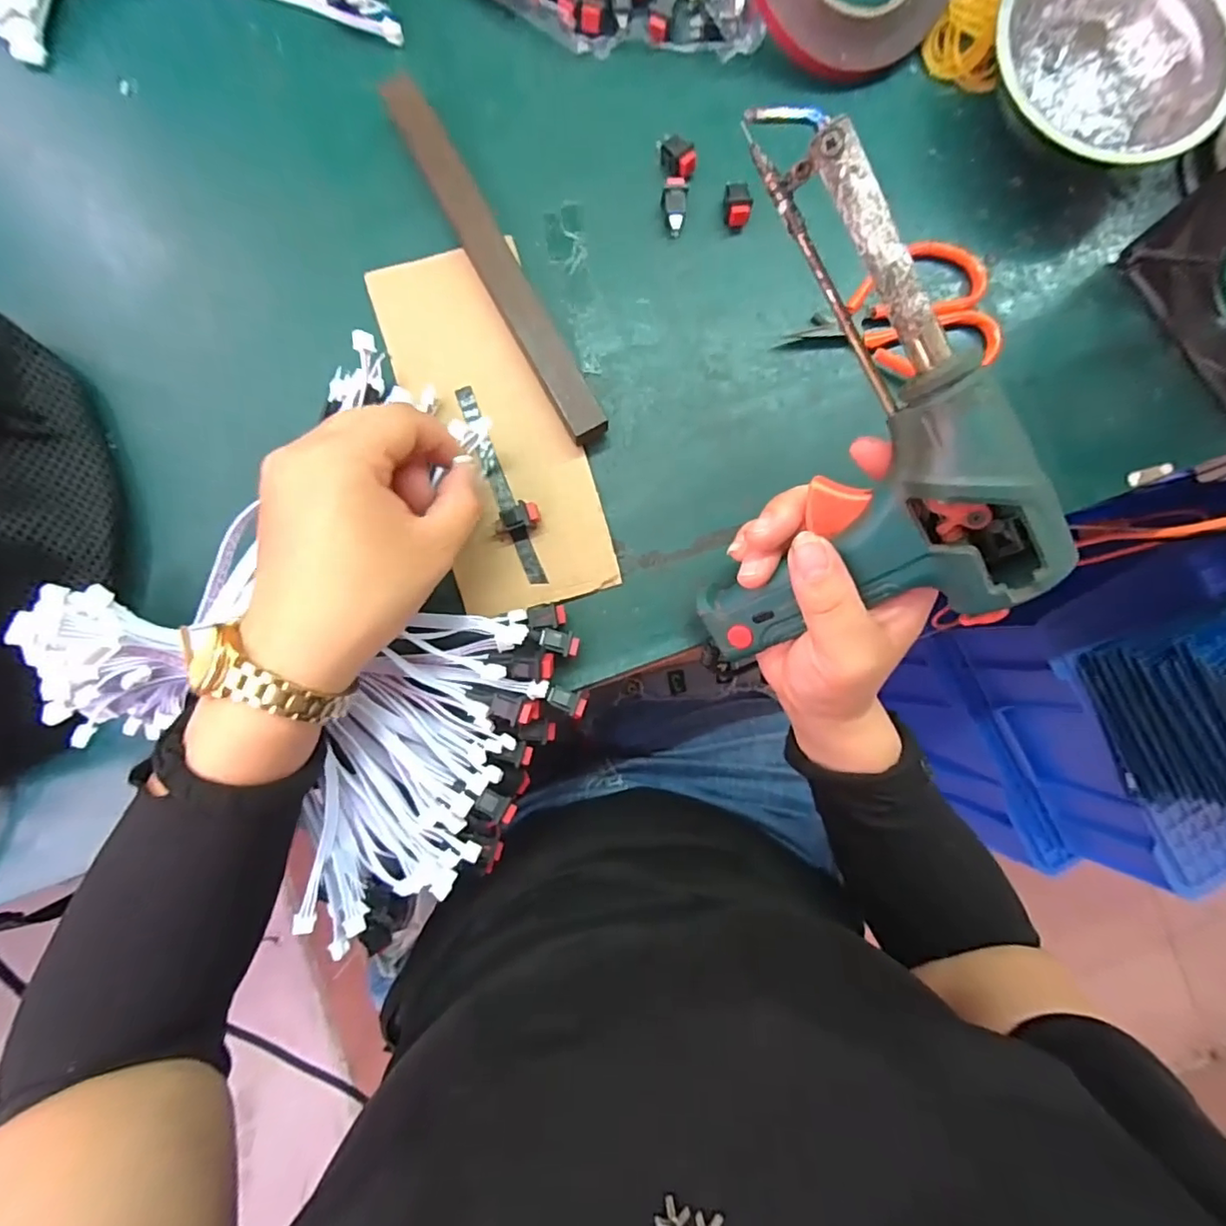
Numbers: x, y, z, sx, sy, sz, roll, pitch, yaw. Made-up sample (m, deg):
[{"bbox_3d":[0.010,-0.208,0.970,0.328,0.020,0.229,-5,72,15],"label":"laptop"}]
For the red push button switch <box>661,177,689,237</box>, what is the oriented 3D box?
[{"bbox_3d":[0.033,-0.221,0.307,0.014,0.009,0.028,-2,109,-2],"label":"red push button switch"}]

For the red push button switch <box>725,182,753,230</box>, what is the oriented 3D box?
[{"bbox_3d":[0.068,-0.222,0.309,0.014,0.010,0.021,-3,87,-2],"label":"red push button switch"}]

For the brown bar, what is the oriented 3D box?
[{"bbox_3d":[-0.063,-0.185,0.298,0.020,0.018,0.213,-29,88,-3],"label":"brown bar"}]

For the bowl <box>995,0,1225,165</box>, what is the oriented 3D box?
[{"bbox_3d":[0.260,-0.293,0.308,0.124,0.041,0.124,0,87,-2],"label":"bowl"}]

